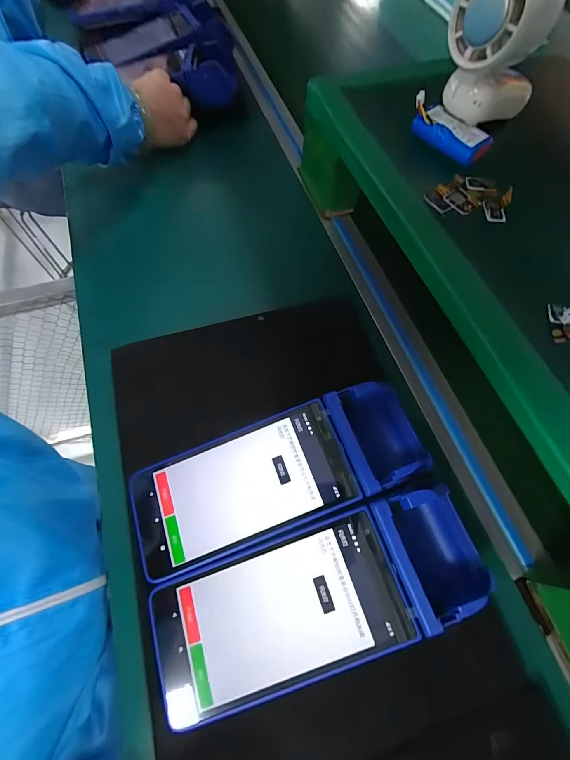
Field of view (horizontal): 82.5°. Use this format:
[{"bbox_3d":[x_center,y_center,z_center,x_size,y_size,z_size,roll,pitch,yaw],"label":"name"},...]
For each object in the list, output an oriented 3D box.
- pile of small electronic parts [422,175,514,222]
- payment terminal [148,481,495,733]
[{"bbox_3d":[0.152,-0.156,0.270,0.063,0.010,0.044,12,67,4],"label":"pile of small electronic parts"},{"bbox_3d":[0.026,0.143,0.220,0.222,0.054,0.081,-17,68,-8],"label":"payment terminal"}]

